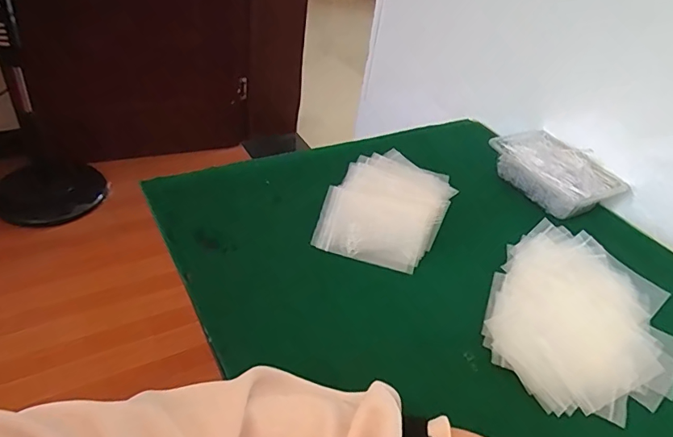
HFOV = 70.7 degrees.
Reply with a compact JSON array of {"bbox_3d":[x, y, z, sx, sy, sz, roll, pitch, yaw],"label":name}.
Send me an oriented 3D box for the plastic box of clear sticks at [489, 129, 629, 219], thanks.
[{"bbox_3d":[0.336,-0.074,0.736,0.119,0.051,0.180,-15,44,-25],"label":"plastic box of clear sticks"}]

